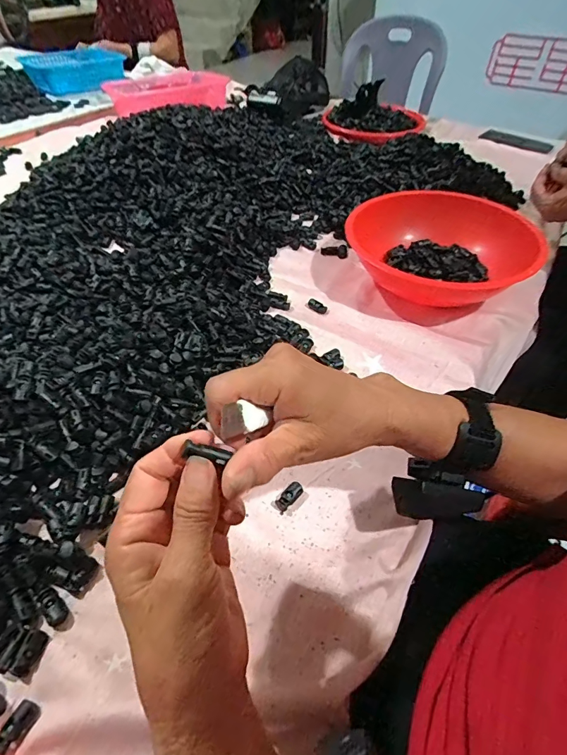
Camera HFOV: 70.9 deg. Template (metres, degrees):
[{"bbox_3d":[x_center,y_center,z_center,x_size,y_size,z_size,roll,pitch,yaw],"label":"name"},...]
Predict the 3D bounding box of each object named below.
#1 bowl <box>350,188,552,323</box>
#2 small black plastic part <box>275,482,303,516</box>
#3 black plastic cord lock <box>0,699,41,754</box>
[{"bbox_3d":[0.212,-0.171,0.567,0.233,0.092,0.238,0,48,0],"label":"bowl"},{"bbox_3d":[0.005,0.108,0.360,0.013,0.007,0.029,35,57,27],"label":"small black plastic part"},{"bbox_3d":[-0.172,0.224,0.254,0.016,0.011,0.028,26,53,22],"label":"black plastic cord lock"}]

